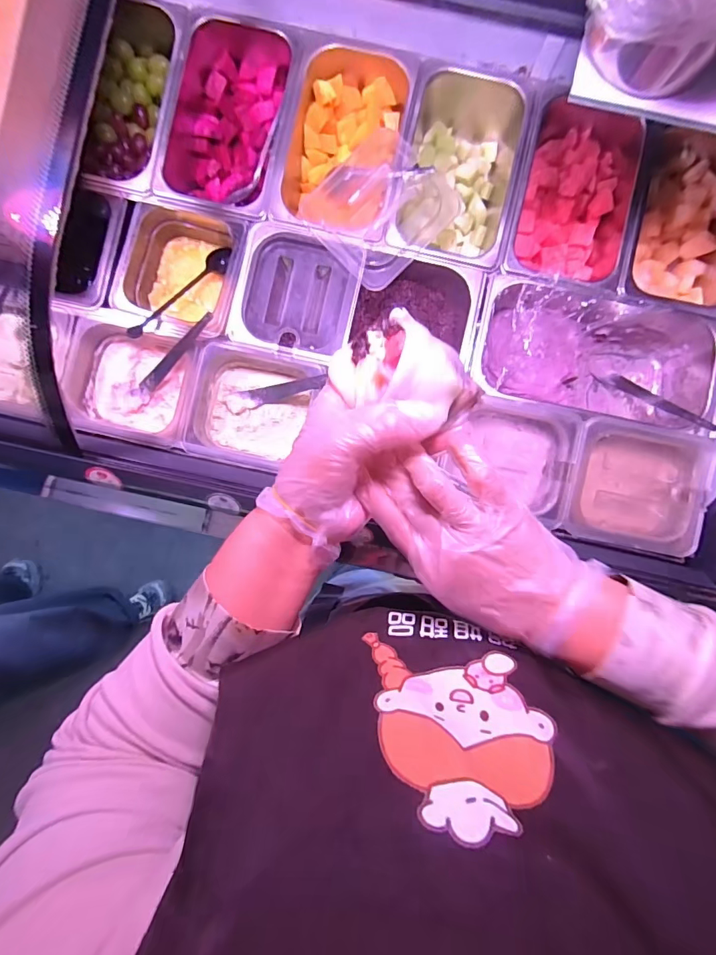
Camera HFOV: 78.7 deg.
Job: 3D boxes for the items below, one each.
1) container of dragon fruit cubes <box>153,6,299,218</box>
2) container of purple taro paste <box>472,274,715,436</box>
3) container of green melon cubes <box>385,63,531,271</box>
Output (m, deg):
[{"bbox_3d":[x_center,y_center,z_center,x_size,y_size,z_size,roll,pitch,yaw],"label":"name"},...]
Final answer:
[{"bbox_3d":[-0.178,-0.500,0.624,0.159,0.085,0.267,13,89,0],"label":"container of dragon fruit cubes"},{"bbox_3d":[0.331,-0.164,0.635,0.341,0.102,0.162,11,89,0],"label":"container of purple taro paste"},{"bbox_3d":[0.141,-0.432,0.629,0.161,0.094,0.283,11,89,0],"label":"container of green melon cubes"}]

